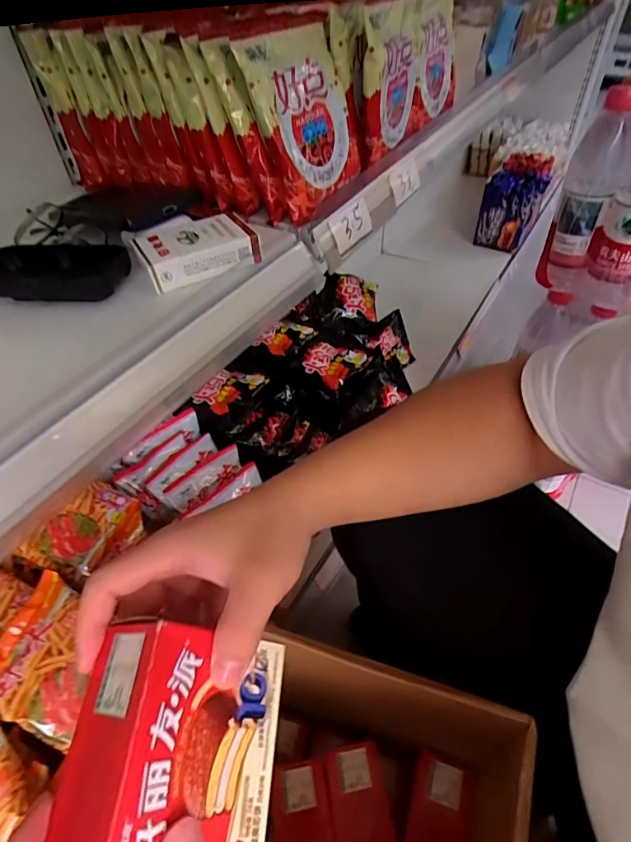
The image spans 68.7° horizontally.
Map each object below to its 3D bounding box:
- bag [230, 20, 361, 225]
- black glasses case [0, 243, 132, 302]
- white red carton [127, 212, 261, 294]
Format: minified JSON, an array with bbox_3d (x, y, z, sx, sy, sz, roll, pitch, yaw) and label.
[{"bbox_3d":[-0.007,-0.270,0.410,0.020,0.132,0.116,8,48,40],"label":"bag"},{"bbox_3d":[-0.200,-0.113,0.354,0.112,0.032,0.033,-1,47,2],"label":"black glasses case"},{"bbox_3d":[-0.095,-0.138,0.363,0.084,0.025,0.061,-23,50,-18],"label":"white red carton"}]

